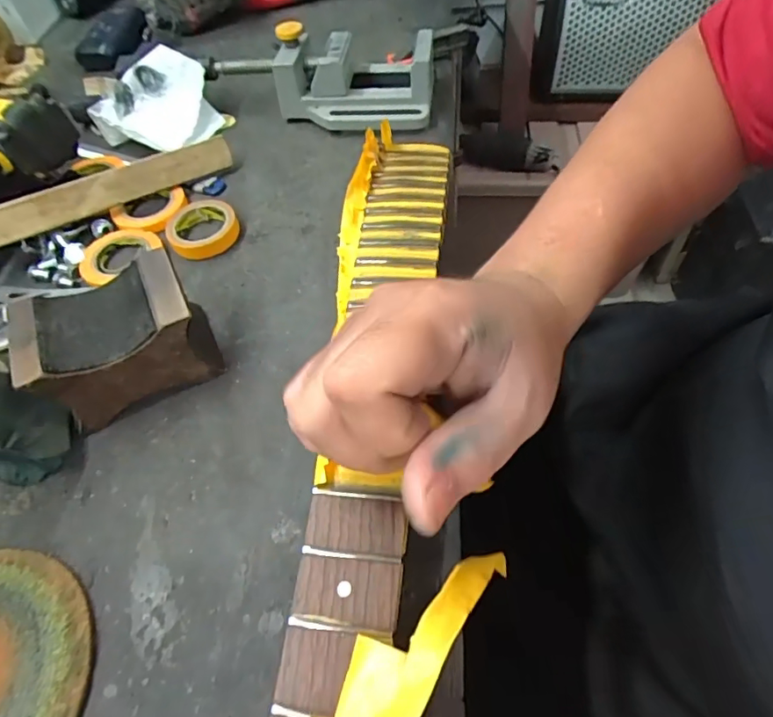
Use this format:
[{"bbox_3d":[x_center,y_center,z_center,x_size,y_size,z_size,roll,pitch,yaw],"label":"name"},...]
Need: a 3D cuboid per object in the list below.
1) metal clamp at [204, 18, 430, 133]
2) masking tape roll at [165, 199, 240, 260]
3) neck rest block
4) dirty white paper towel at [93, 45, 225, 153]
[{"bbox_3d":[-0.059,-0.257,0.468,0.206,0.053,0.103,4,56,9],"label":"metal clamp"},{"bbox_3d":[-0.139,-0.099,0.392,0.051,0.011,0.057,-27,56,-12],"label":"masking tape roll"},{"bbox_3d":[-0.155,-0.011,0.307,0.090,0.060,0.064,-25,56,-11],"label":"neck rest block"},{"bbox_3d":[-0.206,-0.229,0.460,0.096,0.052,0.068,15,58,17],"label":"dirty white paper towel"}]

